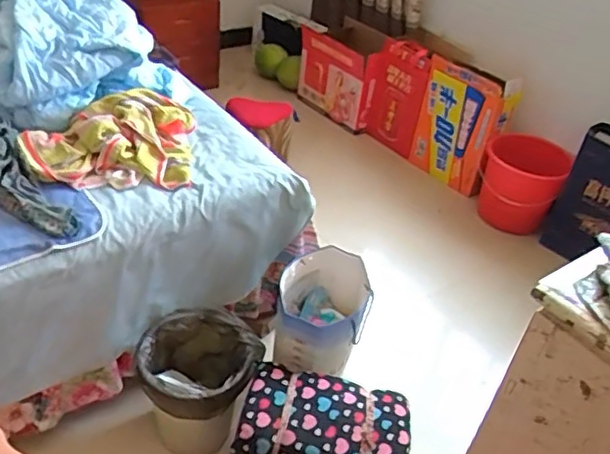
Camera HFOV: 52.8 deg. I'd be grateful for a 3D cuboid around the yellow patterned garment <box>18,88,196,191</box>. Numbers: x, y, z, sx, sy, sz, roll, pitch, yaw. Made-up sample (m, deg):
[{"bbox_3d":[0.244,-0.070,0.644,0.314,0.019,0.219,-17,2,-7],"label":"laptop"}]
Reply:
[{"bbox_3d":[-0.477,-0.232,1.510,0.397,0.103,0.331,-2,38,-12],"label":"yellow patterned garment"}]

